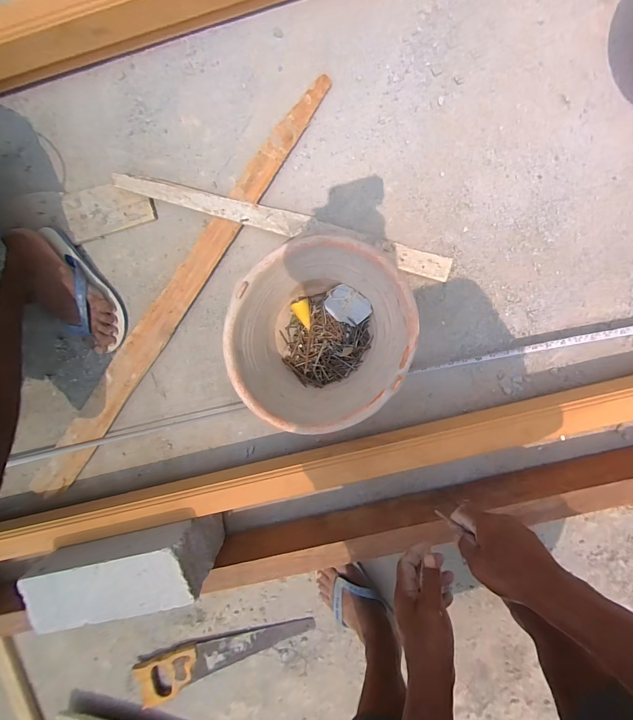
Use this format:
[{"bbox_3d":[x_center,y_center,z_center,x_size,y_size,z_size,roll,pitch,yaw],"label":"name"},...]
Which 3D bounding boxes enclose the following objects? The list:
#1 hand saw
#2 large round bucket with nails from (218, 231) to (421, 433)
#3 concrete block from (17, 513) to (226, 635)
[{"bbox_3d":[-0.206,0.647,0.785,0.421,0.022,0.092,-24,94,5],"label":"hand saw"},{"bbox_3d":[0.009,-0.043,0.597,0.265,0.204,0.249,0,96,3],"label":"large round bucket with nails"},{"bbox_3d":[-0.332,0.360,0.636,0.279,0.142,0.114,-11,96,5],"label":"concrete block"}]

